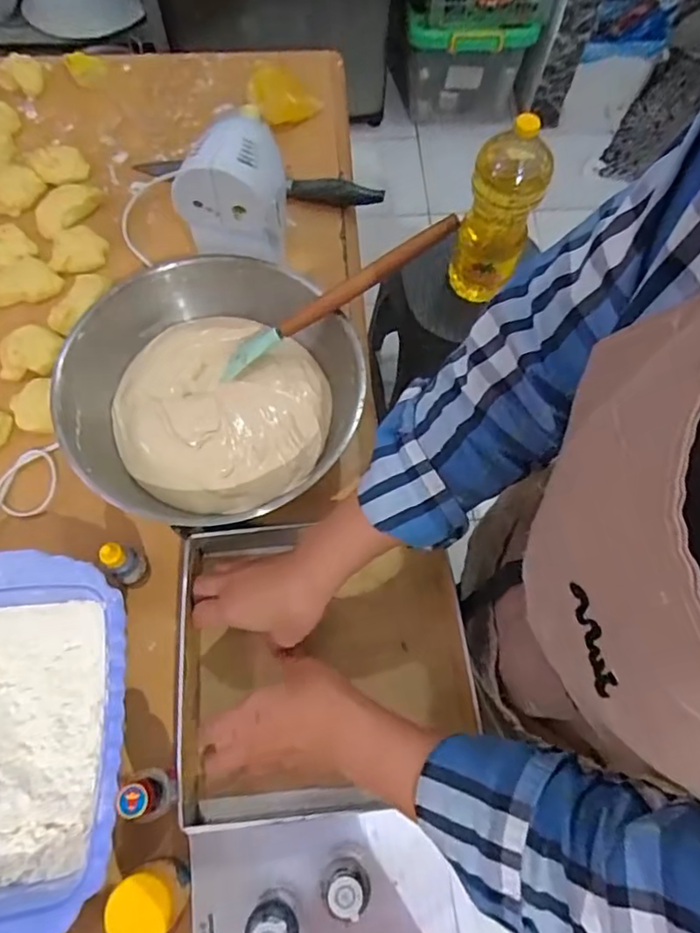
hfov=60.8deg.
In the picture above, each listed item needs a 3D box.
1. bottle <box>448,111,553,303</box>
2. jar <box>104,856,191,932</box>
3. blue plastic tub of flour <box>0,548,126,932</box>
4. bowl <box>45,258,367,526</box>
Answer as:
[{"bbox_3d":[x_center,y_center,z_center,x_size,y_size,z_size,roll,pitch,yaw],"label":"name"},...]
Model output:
[{"bbox_3d":[0.220,-0.367,0.894,0.100,0.281,0.098,18,68,5],"label":"bottle"},{"bbox_3d":[-0.144,0.310,0.426,0.046,0.056,0.043,1,68,-2],"label":"jar"},{"bbox_3d":[-0.260,0.208,0.457,0.176,0.068,0.262,-4,68,-5],"label":"blue plastic tub of flour"},{"bbox_3d":[-0.124,-0.068,0.563,0.266,0.091,0.235,-14,69,-9],"label":"bowl"}]

